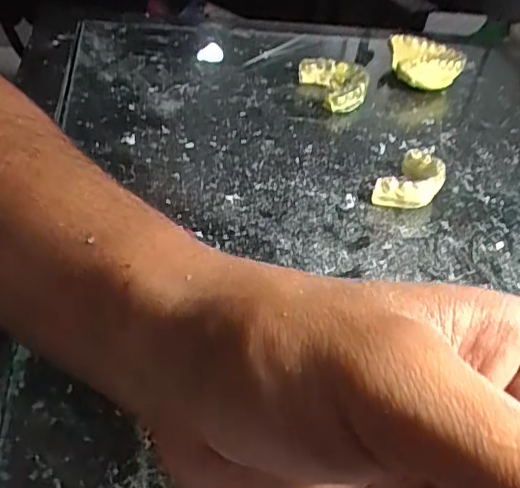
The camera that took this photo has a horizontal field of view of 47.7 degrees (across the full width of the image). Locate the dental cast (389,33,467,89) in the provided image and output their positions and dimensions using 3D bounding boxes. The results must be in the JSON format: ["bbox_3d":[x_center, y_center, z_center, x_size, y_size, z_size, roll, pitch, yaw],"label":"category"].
[{"bbox_3d":[0.126,-0.133,0.446,0.054,0.026,0.054,8,39,1],"label":"dental cast"}]

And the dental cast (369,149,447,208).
[{"bbox_3d":[0.085,-0.035,0.326,0.028,0.018,0.051,28,44,23],"label":"dental cast"}]

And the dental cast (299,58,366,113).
[{"bbox_3d":[0.050,-0.110,0.409,0.048,0.018,0.051,10,39,3],"label":"dental cast"}]

